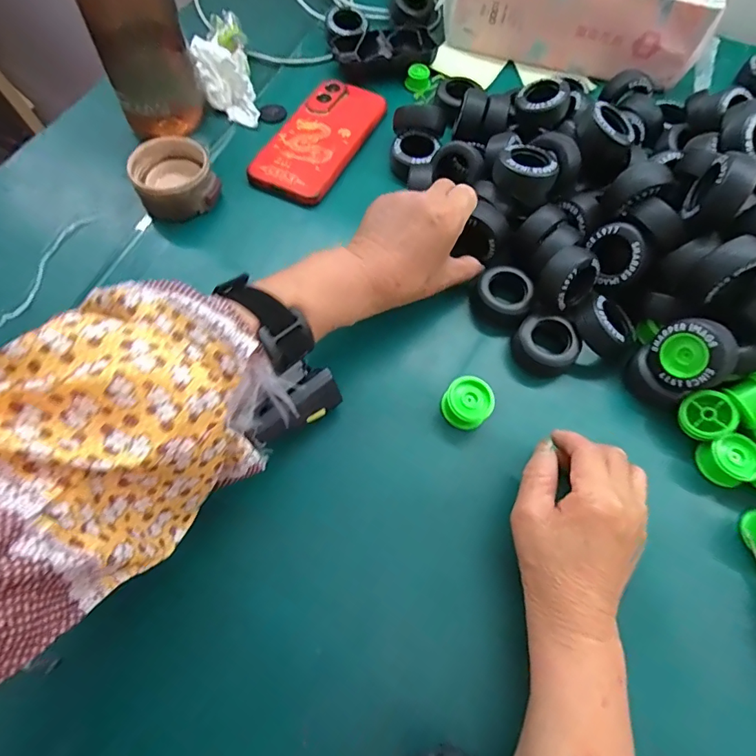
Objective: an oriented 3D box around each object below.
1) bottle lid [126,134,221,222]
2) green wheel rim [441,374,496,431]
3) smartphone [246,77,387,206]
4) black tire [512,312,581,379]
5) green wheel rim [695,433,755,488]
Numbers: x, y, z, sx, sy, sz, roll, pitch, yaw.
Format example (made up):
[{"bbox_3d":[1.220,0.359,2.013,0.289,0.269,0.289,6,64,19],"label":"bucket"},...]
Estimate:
[{"bbox_3d":[-0.181,-0.176,0.411,0.067,0.036,0.070,1,65,-2],"label":"bottle lid"},{"bbox_3d":[0.065,0.020,0.338,0.033,0.031,0.032,1,65,-2],"label":"green wheel rim"},{"bbox_3d":[-0.055,-0.238,0.455,0.075,0.011,0.167,24,66,8],"label":"smartphone"},{"bbox_3d":[0.132,-0.026,0.364,0.048,0.025,0.041,36,68,13],"label":"black tire"},{"bbox_3d":[0.248,0.058,0.326,0.033,0.023,0.032,-16,66,-10],"label":"green wheel rim"}]

